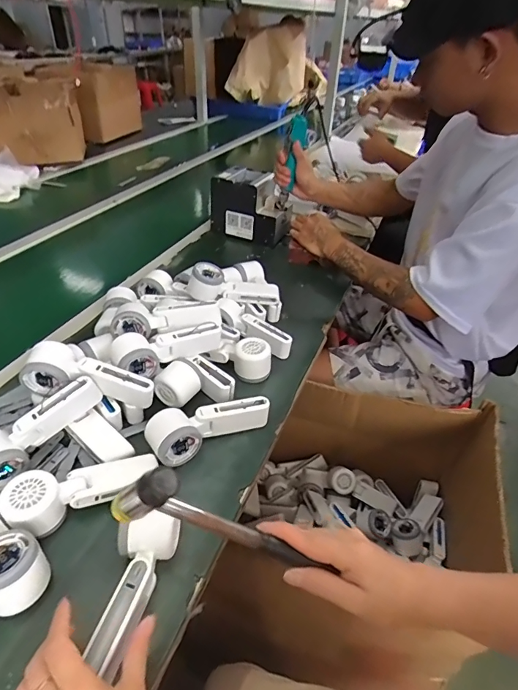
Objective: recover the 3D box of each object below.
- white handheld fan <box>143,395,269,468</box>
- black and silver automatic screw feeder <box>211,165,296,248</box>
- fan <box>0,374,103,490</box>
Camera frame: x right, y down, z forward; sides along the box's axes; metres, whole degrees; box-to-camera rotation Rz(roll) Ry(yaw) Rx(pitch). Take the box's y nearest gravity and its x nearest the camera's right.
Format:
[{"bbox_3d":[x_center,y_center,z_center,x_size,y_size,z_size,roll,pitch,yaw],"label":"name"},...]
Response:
[{"bbox_3d":[-0.070,0.103,0.566,0.160,0.048,0.061,-20,44,-27],"label":"white handheld fan"},{"bbox_3d":[-0.011,-0.355,1.094,0.181,0.158,0.146,23,43,23],"label":"black and silver automatic screw feeder"},{"bbox_3d":[-0.271,0.103,0.513,0.167,0.050,0.057,-40,54,-23],"label":"fan"}]

